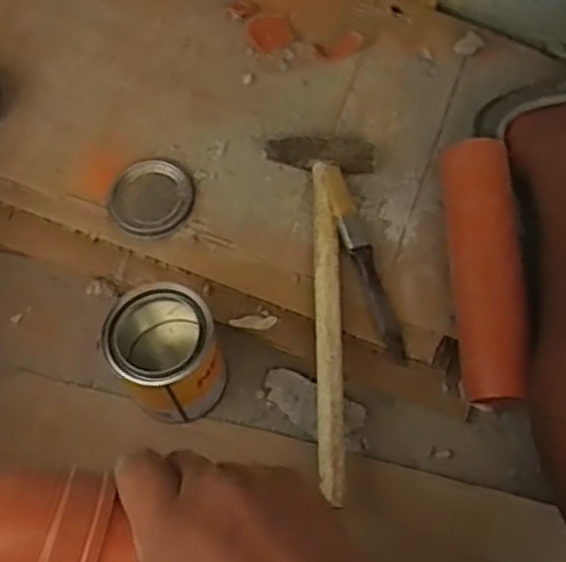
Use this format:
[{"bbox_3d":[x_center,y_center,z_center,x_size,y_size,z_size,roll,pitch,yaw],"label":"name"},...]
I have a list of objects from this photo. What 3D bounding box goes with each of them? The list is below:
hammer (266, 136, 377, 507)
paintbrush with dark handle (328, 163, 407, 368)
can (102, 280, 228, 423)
[{"bbox_3d":[0.038,0.013,0.562,0.089,0.030,0.306,-2,63,2],"label":"hammer"},{"bbox_3d":[0.070,-0.015,0.595,0.025,0.023,0.176,-18,80,-6],"label":"paintbrush with dark handle"},{"bbox_3d":[-0.096,0.057,0.565,0.096,0.094,0.081,40,72,20],"label":"can"}]

